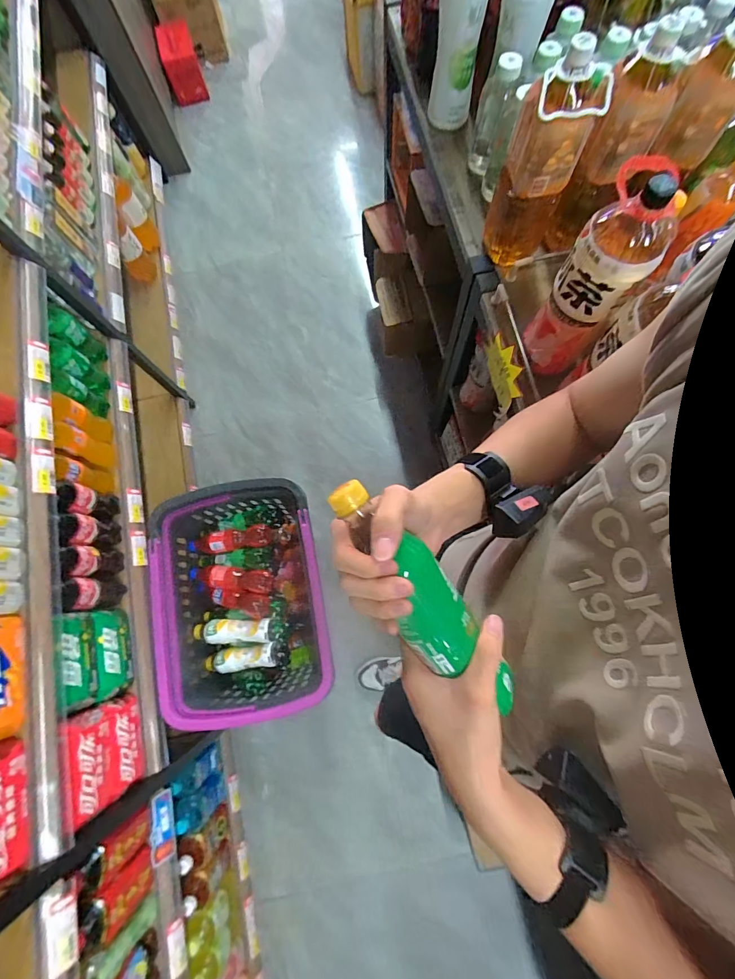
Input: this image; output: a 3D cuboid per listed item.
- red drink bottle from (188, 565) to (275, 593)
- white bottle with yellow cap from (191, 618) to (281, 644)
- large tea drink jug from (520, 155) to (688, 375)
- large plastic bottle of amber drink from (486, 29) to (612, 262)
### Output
[{"bbox_3d":[-0.394,0.257,1.178,0.234,0.074,0.071,2,76,15],"label":"red drink bottle"},{"bbox_3d":[-0.370,0.399,1.146,0.233,0.071,0.063,-2,76,1],"label":"white bottle with yellow cap"},{"bbox_3d":[0.321,-0.289,0.592,0.097,0.307,0.104,34,79,9],"label":"large tea drink jug"},{"bbox_3d":[0.267,-0.499,0.653,0.109,0.273,0.088,21,77,6],"label":"large plastic bottle of amber drink"}]

